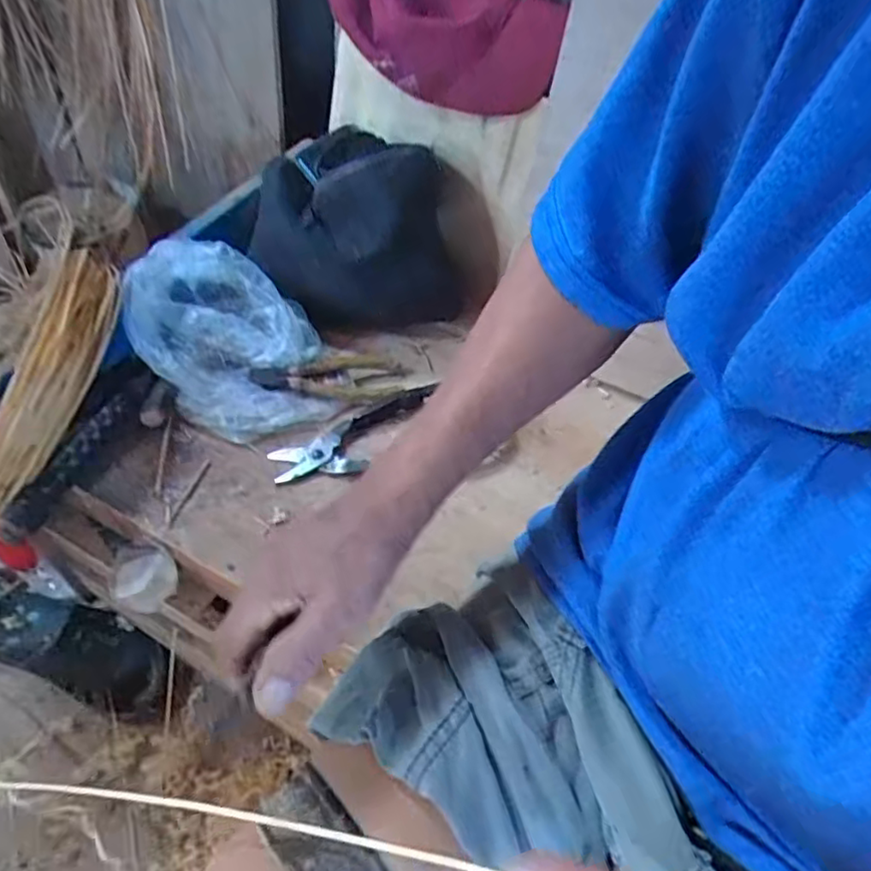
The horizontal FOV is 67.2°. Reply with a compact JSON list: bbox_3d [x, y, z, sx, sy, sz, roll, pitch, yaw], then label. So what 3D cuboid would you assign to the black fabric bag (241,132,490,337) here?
[{"bbox_3d":[-0.072,-0.233,0.720,0.255,0.152,0.183,-14,55,-12],"label":"black fabric bag"}]

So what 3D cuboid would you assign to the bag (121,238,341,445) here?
[{"bbox_3d":[-0.194,-0.093,0.628,0.196,0.097,0.144,38,61,23],"label":"bag"}]

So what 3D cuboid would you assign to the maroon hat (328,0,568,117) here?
[{"bbox_3d":[0.006,-0.428,0.690,0.252,0.123,0.211,15,54,9],"label":"maroon hat"}]

